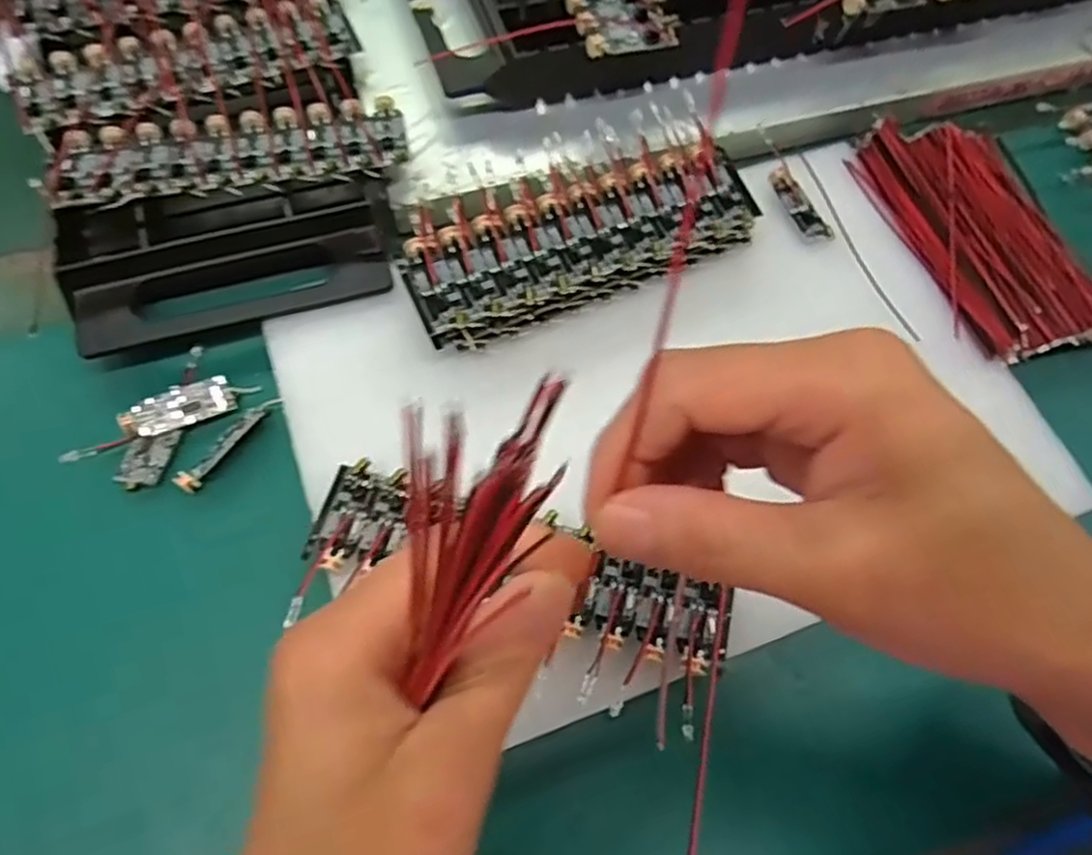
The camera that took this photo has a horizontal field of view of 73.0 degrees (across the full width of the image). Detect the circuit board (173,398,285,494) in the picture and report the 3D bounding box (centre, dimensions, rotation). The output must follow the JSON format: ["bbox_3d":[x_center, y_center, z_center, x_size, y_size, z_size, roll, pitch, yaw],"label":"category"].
[{"bbox_3d":[-0.133,0.005,0.310,0.008,0.007,0.052,33,67,13],"label":"circuit board"}]

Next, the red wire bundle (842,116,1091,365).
[{"bbox_3d":[0.219,-0.100,0.373,0.082,0.013,0.143,-16,66,-10],"label":"red wire bundle"}]

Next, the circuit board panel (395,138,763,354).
[{"bbox_3d":[0.017,-0.086,0.340,0.165,0.026,0.056,-22,67,-12],"label":"circuit board panel"}]

